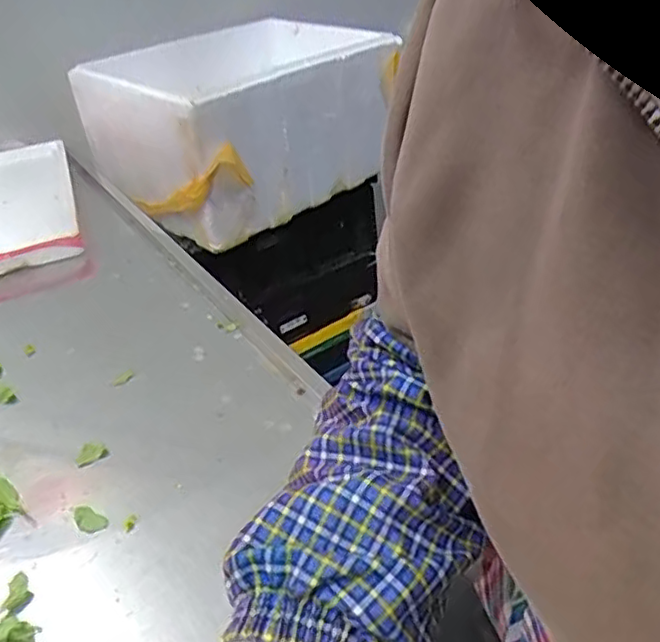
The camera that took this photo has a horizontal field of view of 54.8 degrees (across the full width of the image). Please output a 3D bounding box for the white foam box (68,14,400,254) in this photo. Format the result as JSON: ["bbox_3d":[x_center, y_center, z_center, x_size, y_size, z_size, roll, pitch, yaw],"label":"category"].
[{"bbox_3d":[-0.147,-0.446,1.369,0.343,0.337,0.655,20,43,32],"label":"white foam box"}]

